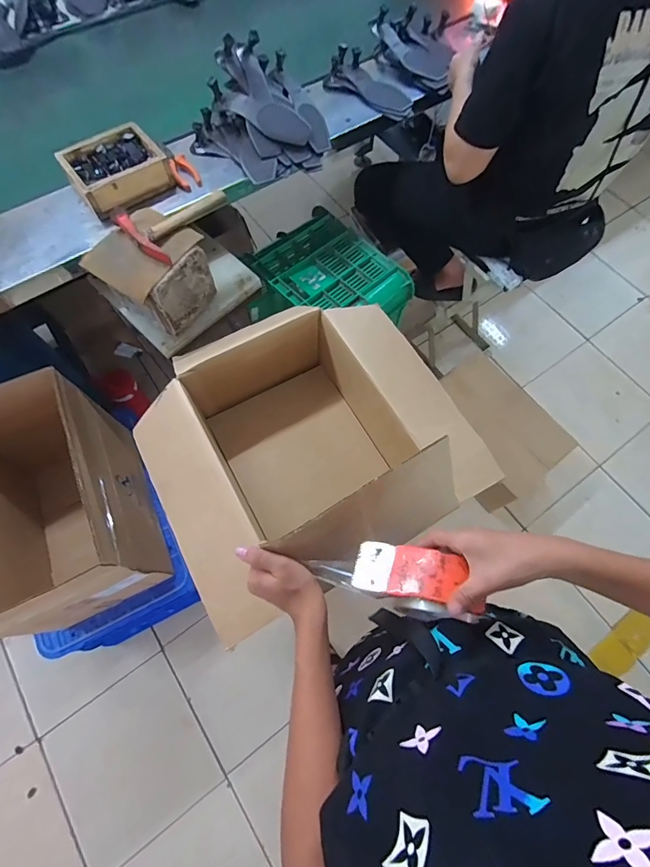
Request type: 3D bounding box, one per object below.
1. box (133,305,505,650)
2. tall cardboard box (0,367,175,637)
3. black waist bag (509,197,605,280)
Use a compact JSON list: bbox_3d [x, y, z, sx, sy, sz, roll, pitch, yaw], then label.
[{"bbox_3d":[-0.041,0.002,0.750,0.550,0.427,0.485,-27,73,-11],"label":"box"},{"bbox_3d":[-0.622,0.151,0.932,0.300,0.368,0.533,-23,70,-10],"label":"tall cardboard box"},{"bbox_3d":[0.571,-0.459,0.965,0.233,0.121,0.102,-21,70,-9],"label":"black waist bag"}]

